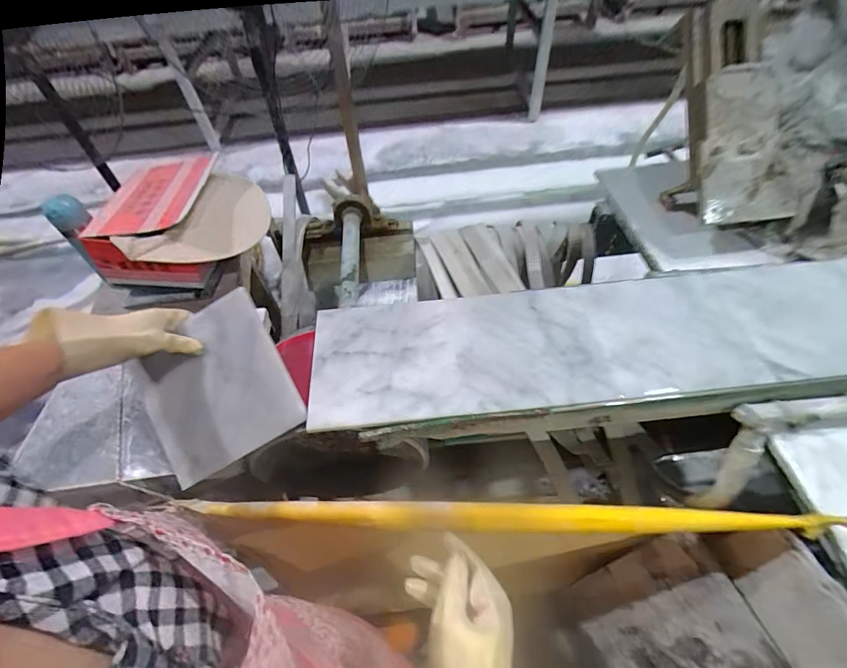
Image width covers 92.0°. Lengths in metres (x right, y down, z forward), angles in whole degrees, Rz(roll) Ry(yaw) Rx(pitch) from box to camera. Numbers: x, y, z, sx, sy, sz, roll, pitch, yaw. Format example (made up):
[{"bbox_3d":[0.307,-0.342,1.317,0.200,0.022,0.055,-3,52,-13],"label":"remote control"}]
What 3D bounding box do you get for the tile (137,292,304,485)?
[{"bbox_3d":[-0.278,0.073,0.544,0.189,0.014,0.195,-29,84,3],"label":"tile"}]

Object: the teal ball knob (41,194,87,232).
[{"bbox_3d":[-0.677,-0.231,0.773,0.051,0.050,0.059,34,63,28],"label":"teal ball knob"}]

